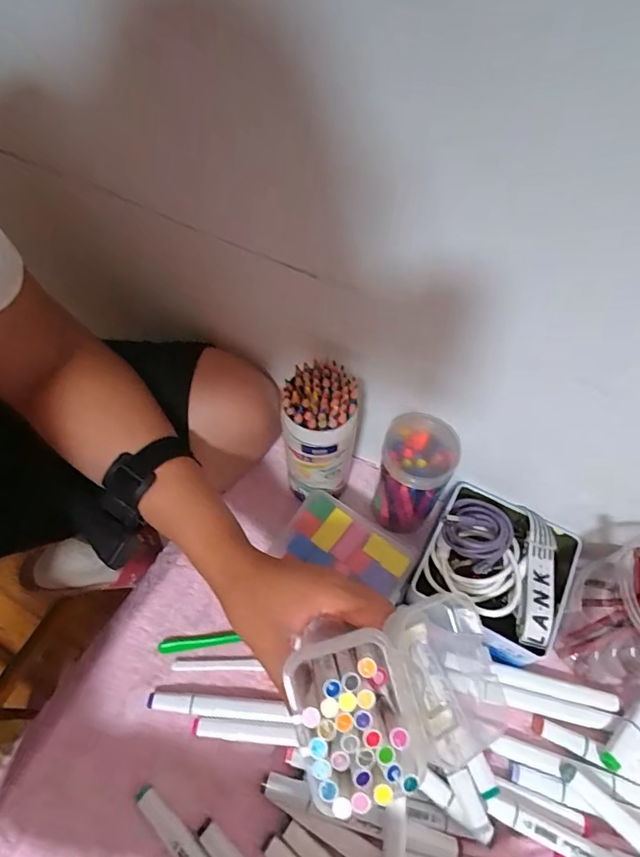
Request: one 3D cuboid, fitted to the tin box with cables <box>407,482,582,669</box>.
[{"bbox_3d":[0.159,0.128,0.422,0.125,0.057,0.122,26,62,15],"label":"tin box with cables"}]

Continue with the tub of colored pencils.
[{"bbox_3d":[0.001,0.010,0.426,0.061,0.151,0.060,0,59,0],"label":"tub of colored pencils"}]

